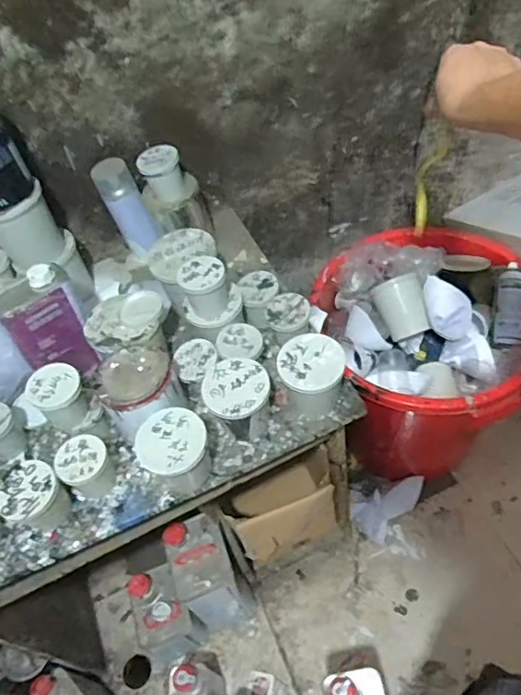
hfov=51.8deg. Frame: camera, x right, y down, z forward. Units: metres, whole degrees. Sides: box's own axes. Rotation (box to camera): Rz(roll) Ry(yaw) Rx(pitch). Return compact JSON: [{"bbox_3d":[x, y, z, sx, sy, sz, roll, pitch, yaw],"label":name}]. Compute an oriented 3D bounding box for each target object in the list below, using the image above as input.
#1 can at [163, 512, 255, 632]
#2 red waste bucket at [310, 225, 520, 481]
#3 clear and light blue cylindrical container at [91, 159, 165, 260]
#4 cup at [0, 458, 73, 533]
[{"bbox_3d":[-0.113,0.518,1.210,0.119,0.291,0.186,-28,53,-13],"label":"can"},{"bbox_3d":[0.373,0.050,1.299,0.441,0.533,0.454,-4,51,5],"label":"red waste bucket"},{"bbox_3d":[-0.227,-0.239,0.964,0.058,0.167,0.062,-33,27,-17],"label":"clear and light blue cylindrical container"},{"bbox_3d":[-0.307,0.206,0.732,0.075,0.077,0.077,-4,51,5],"label":"cup"}]

